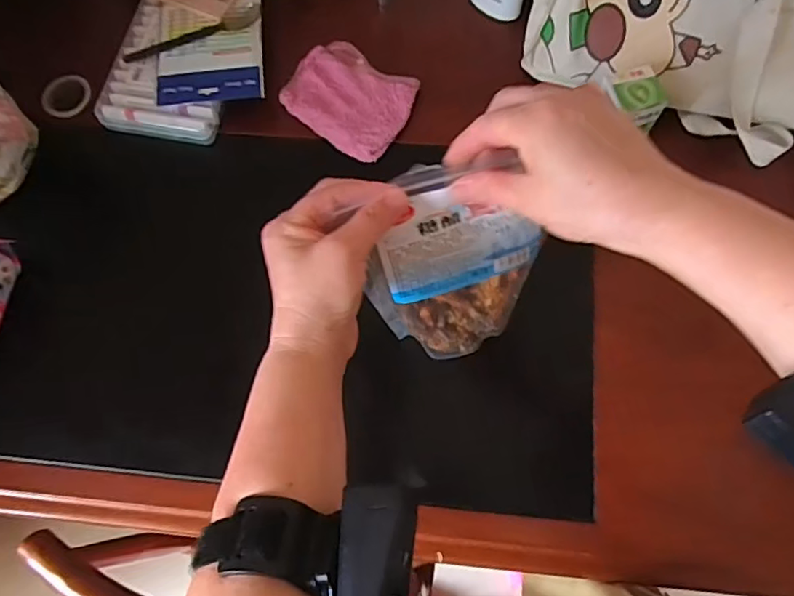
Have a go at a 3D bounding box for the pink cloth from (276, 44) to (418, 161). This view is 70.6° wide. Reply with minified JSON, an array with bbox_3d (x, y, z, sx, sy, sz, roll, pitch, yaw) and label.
[{"bbox_3d":[-0.056,-0.229,0.634,0.145,0.011,0.112,35,77,12],"label":"pink cloth"}]

